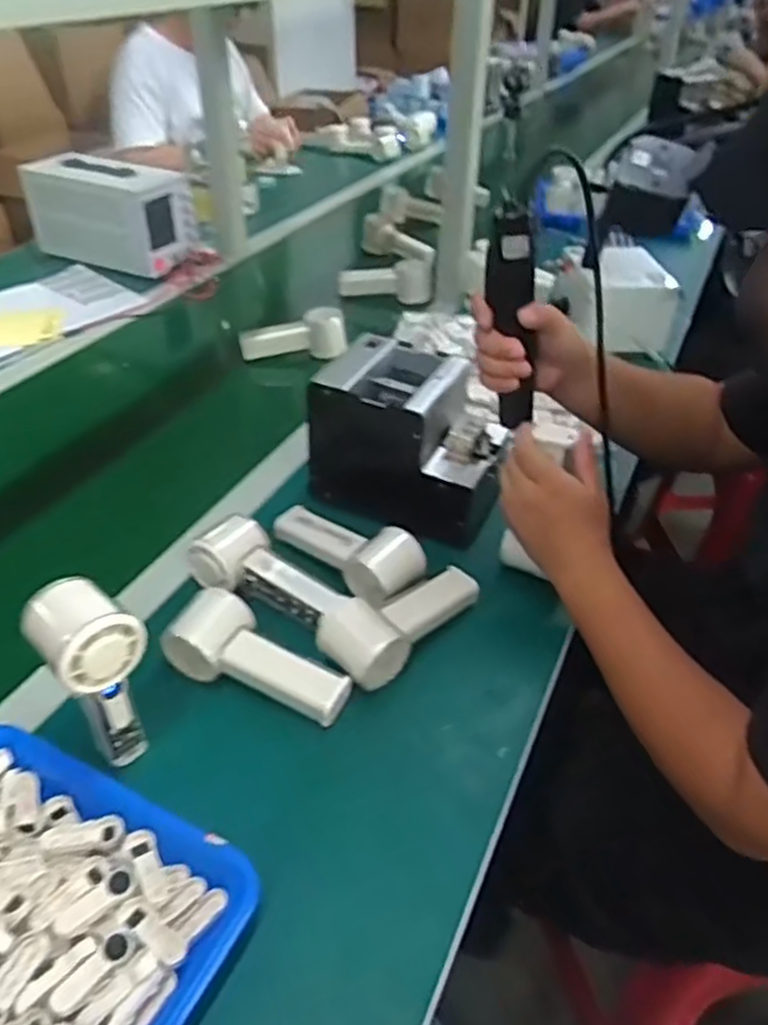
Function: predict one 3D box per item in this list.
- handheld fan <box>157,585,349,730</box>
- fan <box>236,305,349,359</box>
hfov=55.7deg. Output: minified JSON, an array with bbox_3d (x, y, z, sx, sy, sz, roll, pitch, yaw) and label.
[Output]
[{"bbox_3d":[-0.100,0.121,0.596,0.153,0.040,0.065,26,45,10],"label":"handheld fan"},{"bbox_3d":[-0.132,-0.257,1.056,0.152,0.059,0.043,-7,39,-10],"label":"fan"}]

